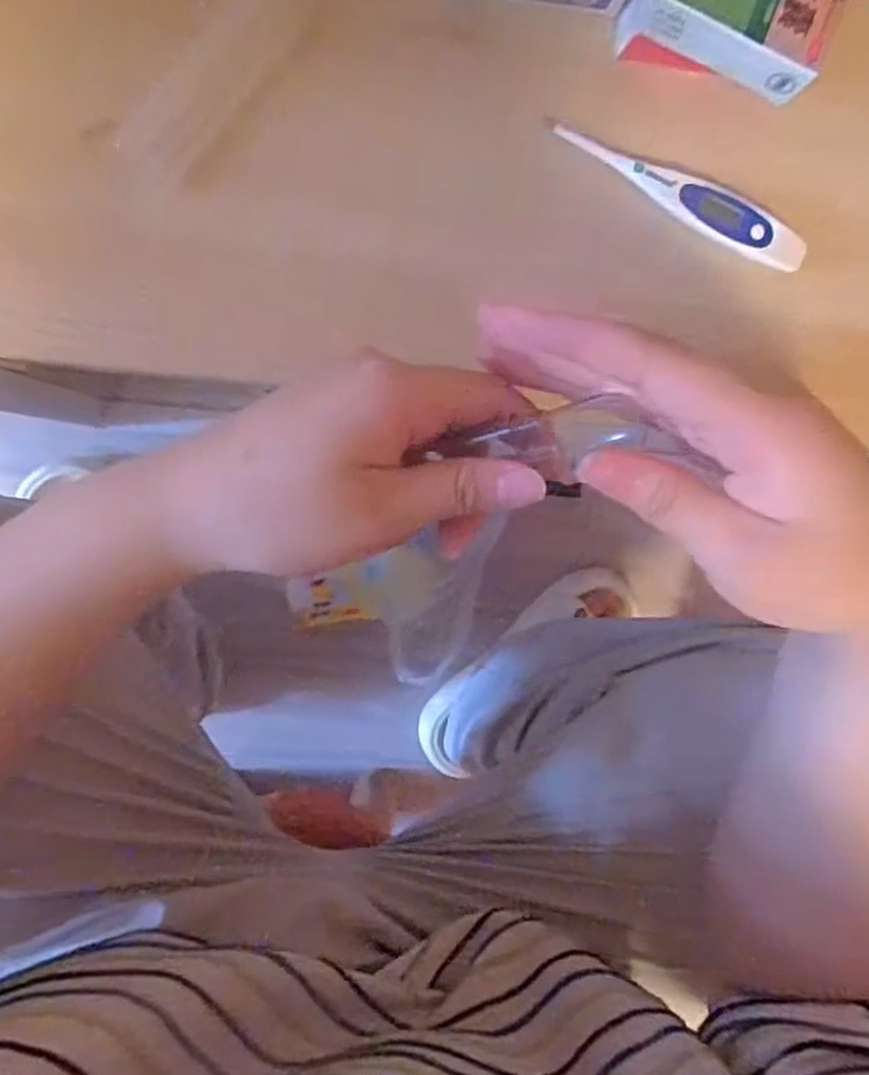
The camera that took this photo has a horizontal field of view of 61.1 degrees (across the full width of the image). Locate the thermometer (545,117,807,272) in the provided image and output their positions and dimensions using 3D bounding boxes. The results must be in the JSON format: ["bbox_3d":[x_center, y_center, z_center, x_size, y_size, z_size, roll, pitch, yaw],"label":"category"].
[{"bbox_3d":[0.106,-0.149,0.320,0.124,0.010,0.021,23,91,-9],"label":"thermometer"}]

